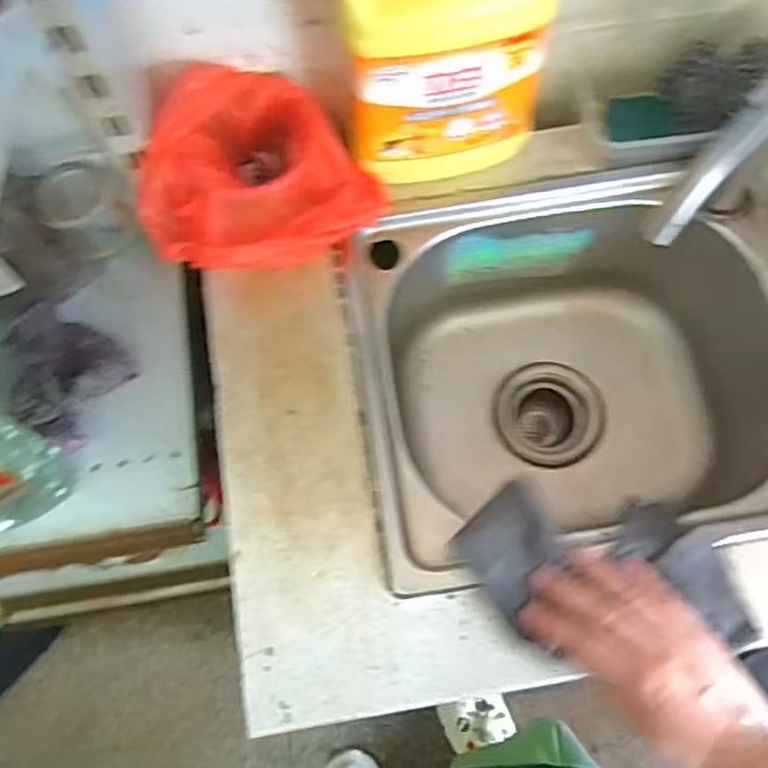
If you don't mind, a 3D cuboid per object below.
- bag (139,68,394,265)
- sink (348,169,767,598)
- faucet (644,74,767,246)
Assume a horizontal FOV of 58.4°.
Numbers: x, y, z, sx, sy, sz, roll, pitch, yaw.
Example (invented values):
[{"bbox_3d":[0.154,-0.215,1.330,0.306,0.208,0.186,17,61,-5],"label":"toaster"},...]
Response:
[{"bbox_3d":[-0.095,-0.171,0.556,0.186,0.080,0.155,6,72,4],"label":"bag"},{"bbox_3d":[0.176,0.019,0.647,0.377,0.231,0.296,-8,71,-1],"label":"sink"},{"bbox_3d":[0.249,-0.148,0.506,0.039,0.169,0.139,42,77,14],"label":"faucet"}]

